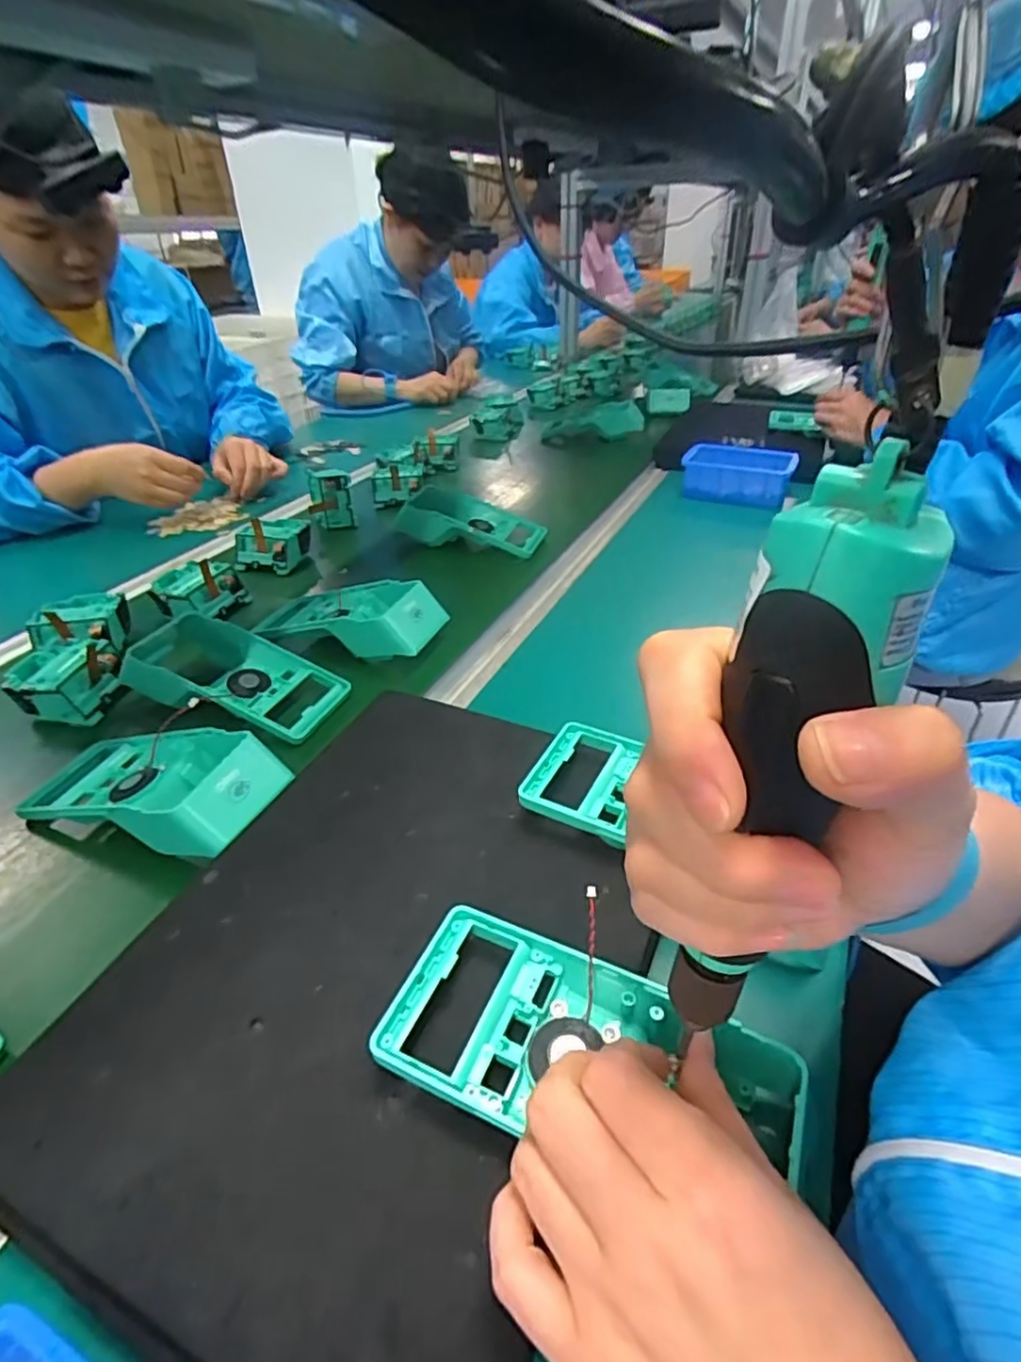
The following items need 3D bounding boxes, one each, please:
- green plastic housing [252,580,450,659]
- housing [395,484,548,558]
[{"bbox_3d":[-0.158,-0.067,0.628,0.186,0.045,0.092,11,37,13],"label":"green plastic housing"},{"bbox_3d":[-0.049,-0.193,0.818,0.182,0.057,0.080,8,37,10],"label":"housing"}]

